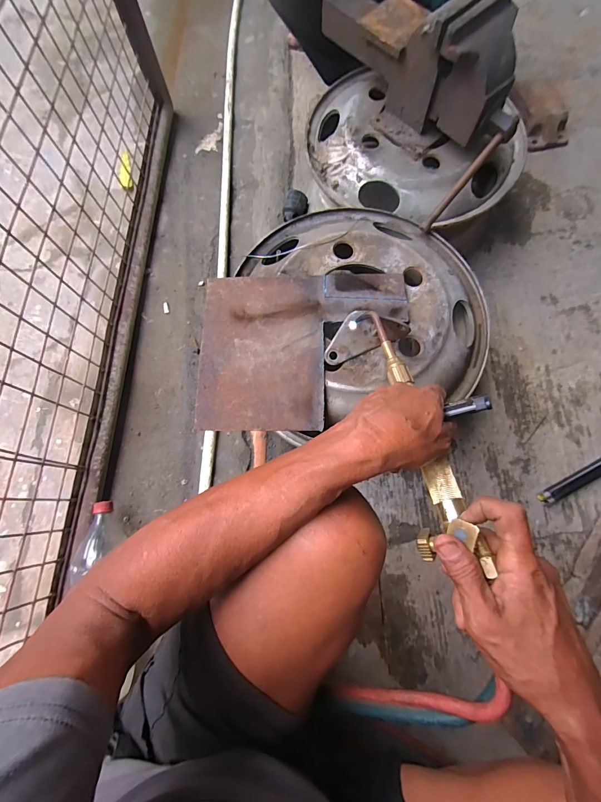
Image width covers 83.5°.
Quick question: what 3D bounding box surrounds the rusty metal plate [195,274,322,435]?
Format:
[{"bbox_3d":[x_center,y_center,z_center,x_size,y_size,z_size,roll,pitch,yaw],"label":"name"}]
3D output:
[{"bbox_3d":[-0.058,-0.078,0.508,0.184,0.011,0.243,0,74,2],"label":"rusty metal plate"}]

